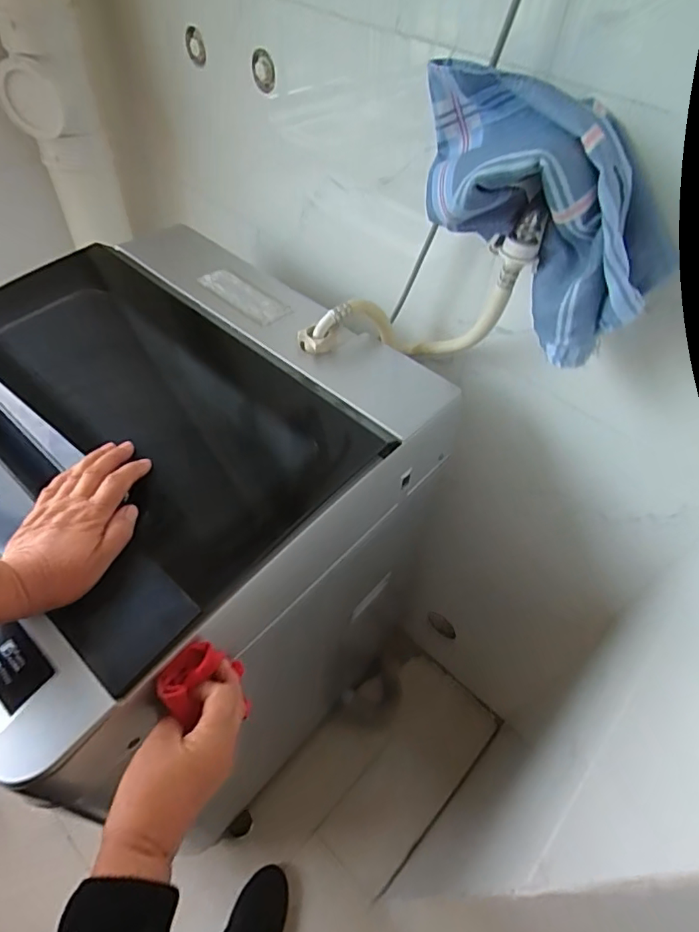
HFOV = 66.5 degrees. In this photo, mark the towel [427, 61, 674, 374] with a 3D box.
[{"bbox_3d":[0.157,-0.234,0.461,0.140,0.139,0.286,-31,90,-26],"label":"towel"}]

